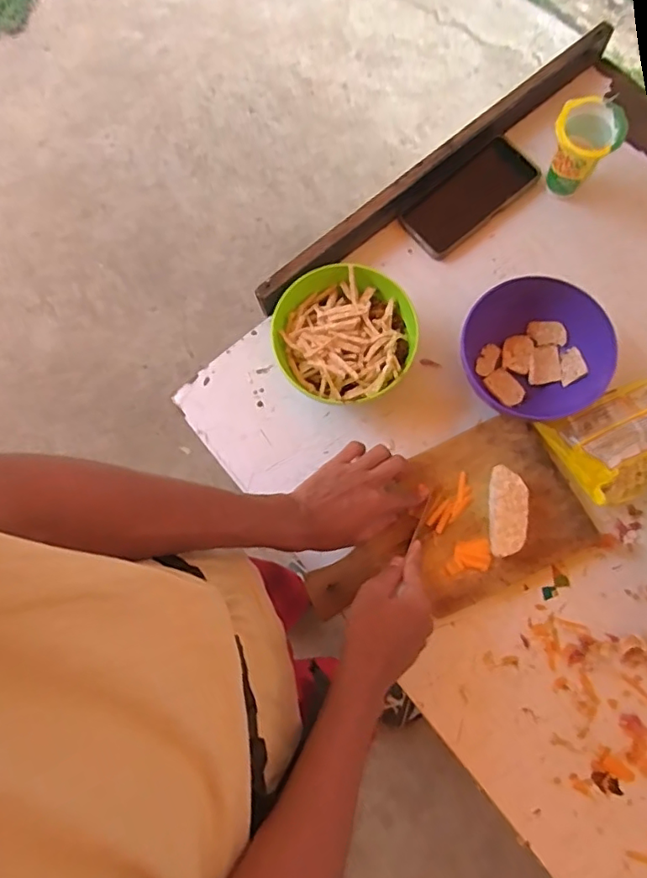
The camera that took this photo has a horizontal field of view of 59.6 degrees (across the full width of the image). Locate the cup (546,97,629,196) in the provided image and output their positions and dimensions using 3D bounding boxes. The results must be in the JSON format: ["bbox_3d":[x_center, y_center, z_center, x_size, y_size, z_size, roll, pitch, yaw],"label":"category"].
[{"bbox_3d":[0.288,-0.323,0.638,0.070,0.095,0.060,27,80,9],"label":"cup"}]

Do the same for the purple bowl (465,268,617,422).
[{"bbox_3d":[0.225,-0.091,0.598,0.146,0.070,0.141,-1,78,3],"label":"purple bowl"}]

